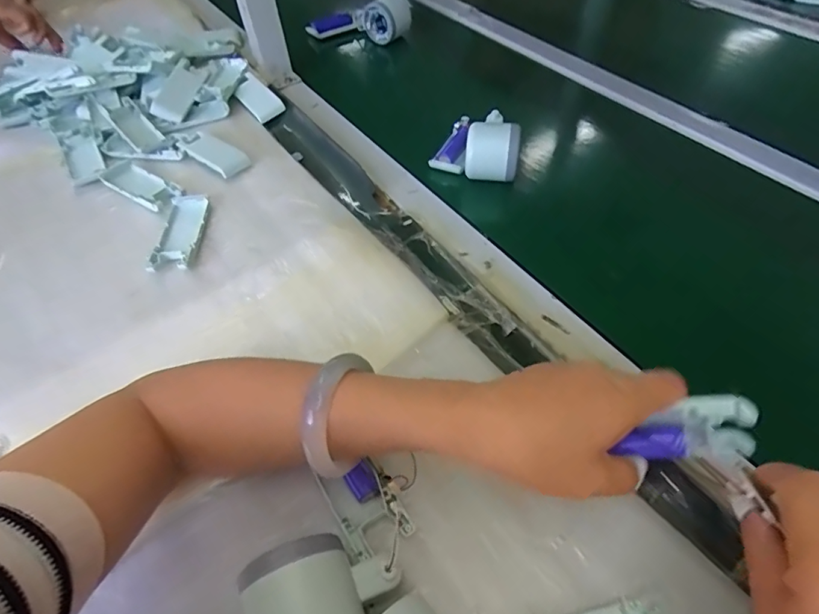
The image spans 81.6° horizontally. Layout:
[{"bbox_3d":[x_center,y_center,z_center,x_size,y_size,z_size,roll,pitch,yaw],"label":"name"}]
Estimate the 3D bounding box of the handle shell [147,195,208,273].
[{"bbox_3d":[-0.229,-0.078,0.476,0.039,0.013,0.105,-4,52,0],"label":"handle shell"}]

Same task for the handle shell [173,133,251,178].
[{"bbox_3d":[-0.232,-0.181,0.552,0.106,0.018,0.034,31,59,24],"label":"handle shell"}]

